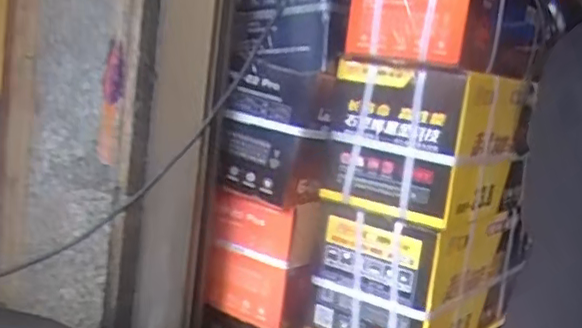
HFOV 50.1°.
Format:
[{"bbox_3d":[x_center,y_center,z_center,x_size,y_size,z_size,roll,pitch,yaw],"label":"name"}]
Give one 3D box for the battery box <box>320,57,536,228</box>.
[{"bbox_3d":[0.215,-0.039,0.946,0.206,0.200,0.277,12,9,33],"label":"battery box"}]

